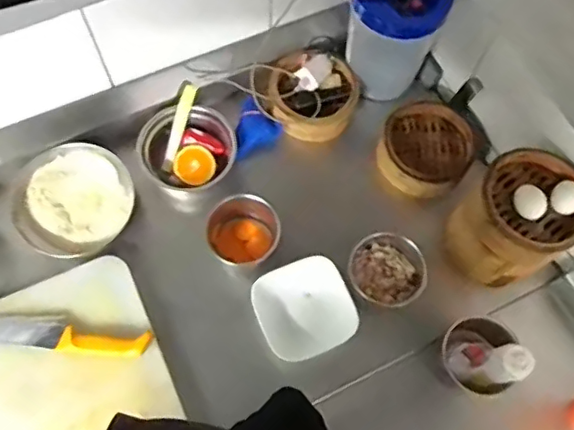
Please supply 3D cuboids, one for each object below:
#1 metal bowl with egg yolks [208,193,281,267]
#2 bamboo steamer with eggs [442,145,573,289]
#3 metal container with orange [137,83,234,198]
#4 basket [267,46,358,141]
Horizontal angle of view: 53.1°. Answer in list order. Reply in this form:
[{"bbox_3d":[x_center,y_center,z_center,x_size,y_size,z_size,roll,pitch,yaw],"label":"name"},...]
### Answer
[{"bbox_3d":[-0.073,0.033,0.975,0.115,0.082,0.120,1,68,-2],"label":"metal bowl with egg yolks"},{"bbox_3d":[0.366,0.015,0.933,0.158,0.191,0.165,1,68,-2],"label":"bamboo steamer with eggs"},{"bbox_3d":[-0.175,-0.124,1.043,0.172,0.078,0.161,1,68,-2],"label":"metal container with orange"},{"bbox_3d":[0.050,-0.230,1.064,0.157,0.077,0.172,1,68,-2],"label":"basket"}]

